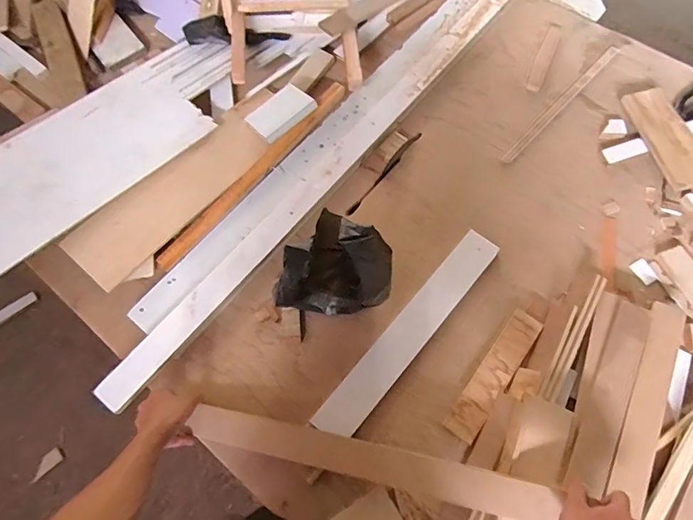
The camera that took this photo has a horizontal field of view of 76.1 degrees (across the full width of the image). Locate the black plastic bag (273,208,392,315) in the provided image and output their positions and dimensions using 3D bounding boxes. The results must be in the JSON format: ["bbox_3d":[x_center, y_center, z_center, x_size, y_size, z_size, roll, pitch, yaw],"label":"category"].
[{"bbox_3d":[-0.004,0.024,0.695,0.138,0.186,0.170,20,69,11],"label":"black plastic bag"}]

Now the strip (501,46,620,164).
[{"bbox_3d":[0.457,-0.334,0.939,0.025,0.012,0.399,41,74,18],"label":"strip"}]

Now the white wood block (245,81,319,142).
[{"bbox_3d":[-0.134,-0.300,0.895,0.123,0.014,0.097,-43,64,-2],"label":"white wood block"}]

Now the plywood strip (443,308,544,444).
[{"bbox_3d":[0.241,0.182,0.717,0.050,0.012,0.233,34,72,16],"label":"plywood strip"}]

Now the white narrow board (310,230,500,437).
[{"bbox_3d":[0.111,0.116,0.750,0.065,0.007,0.428,38,73,17],"label":"white narrow board"}]

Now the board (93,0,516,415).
[{"bbox_3d":[0.058,-0.268,0.896,0.060,0.024,1.355,36,73,17],"label":"board"}]

